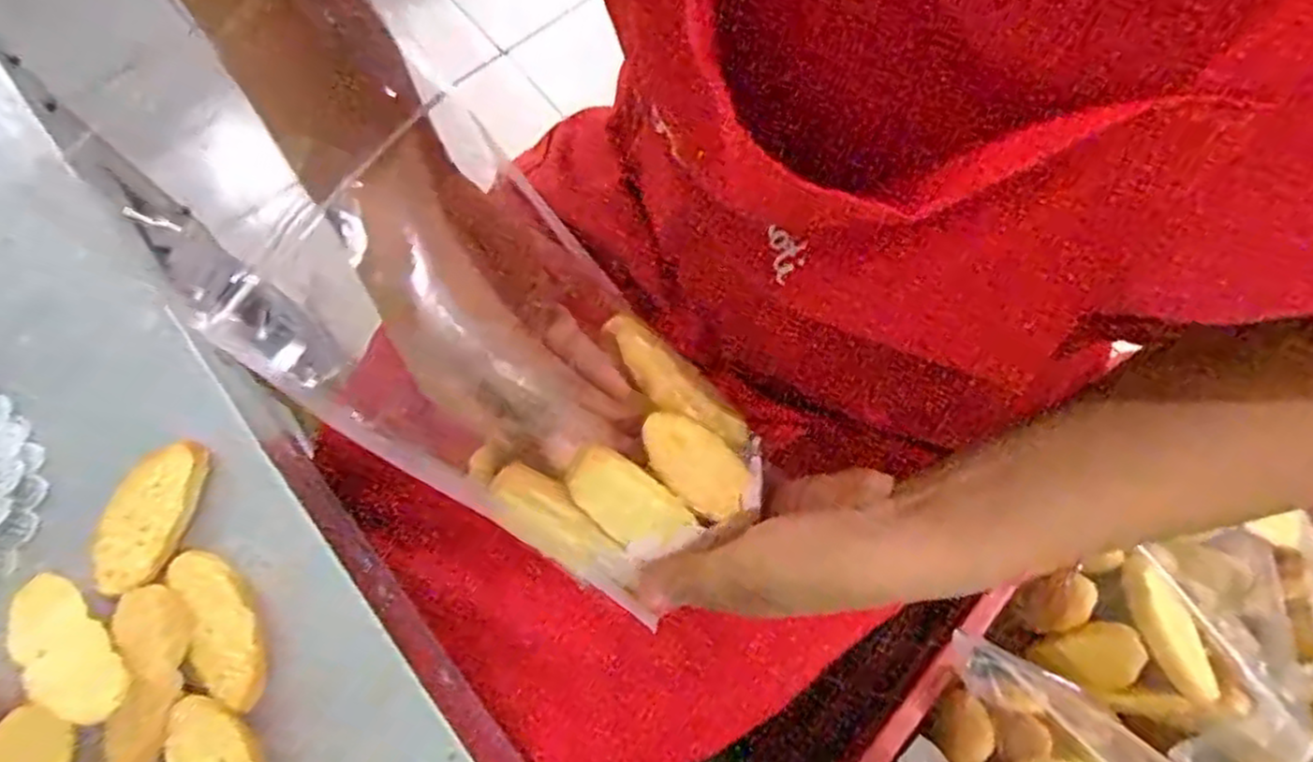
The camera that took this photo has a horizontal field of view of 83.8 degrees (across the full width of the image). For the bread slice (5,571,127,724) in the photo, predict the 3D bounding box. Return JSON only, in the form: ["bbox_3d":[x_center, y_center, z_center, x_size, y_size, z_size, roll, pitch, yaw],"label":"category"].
[{"bbox_3d":[-0.283,0.127,0.347,0.085,0.015,0.032,37,78,24],"label":"bread slice"}]

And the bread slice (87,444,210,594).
[{"bbox_3d":[-0.265,0.070,0.382,0.038,0.009,0.079,16,73,5],"label":"bread slice"}]

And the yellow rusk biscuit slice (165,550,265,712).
[{"bbox_3d":[-0.221,0.123,0.369,0.036,0.007,0.084,-25,74,-8],"label":"yellow rusk biscuit slice"}]

